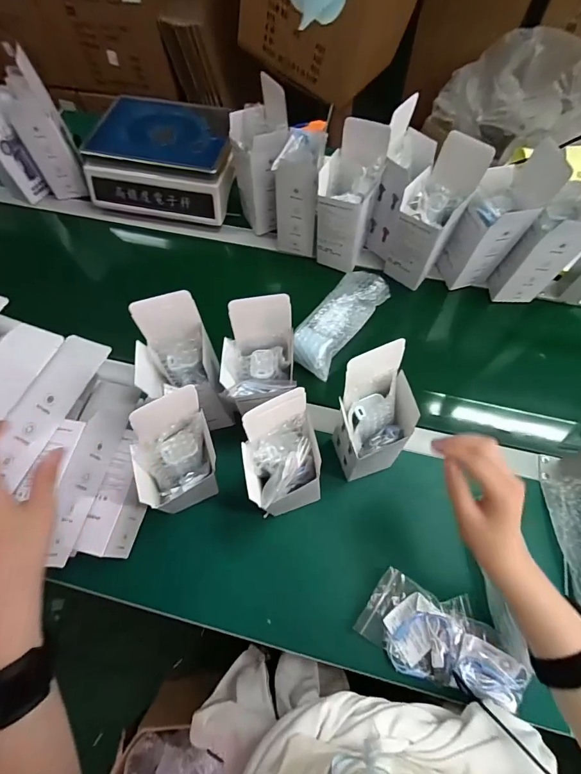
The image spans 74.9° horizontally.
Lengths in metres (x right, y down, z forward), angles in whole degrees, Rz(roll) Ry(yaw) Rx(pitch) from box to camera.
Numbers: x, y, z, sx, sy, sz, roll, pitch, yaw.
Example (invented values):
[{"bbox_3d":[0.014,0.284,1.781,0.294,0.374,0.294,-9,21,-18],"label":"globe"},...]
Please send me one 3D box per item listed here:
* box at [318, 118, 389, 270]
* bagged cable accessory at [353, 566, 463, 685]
[{"bbox_3d":[0.096,-0.311,0.644,0.087,0.223,0.081,22,70,9],"label":"box"},{"bbox_3d":[0.154,0.303,0.475,0.125,0.036,0.091,34,72,13],"label":"bagged cable accessory"}]

